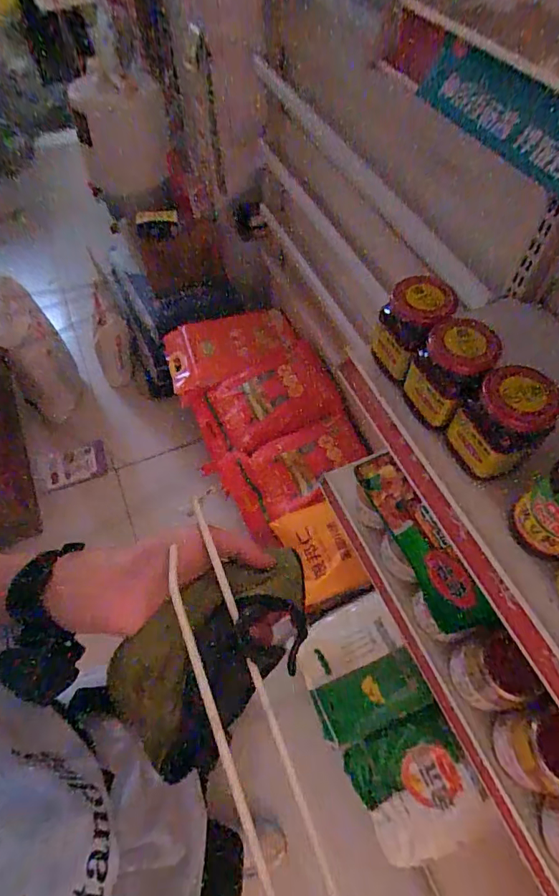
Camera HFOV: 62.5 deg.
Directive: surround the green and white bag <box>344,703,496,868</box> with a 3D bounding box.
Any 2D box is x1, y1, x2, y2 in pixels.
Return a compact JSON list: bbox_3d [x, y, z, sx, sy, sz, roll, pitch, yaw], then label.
[{"bbox_3d":[0.286,0.731,1.006,0.219,0.095,0.231,-29,65,5],"label":"green and white bag"}]

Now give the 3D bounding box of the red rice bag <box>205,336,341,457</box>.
[{"bbox_3d":[-0.034,-0.160,1.493,0.406,0.061,0.268,-25,82,22],"label":"red rice bag"}]

